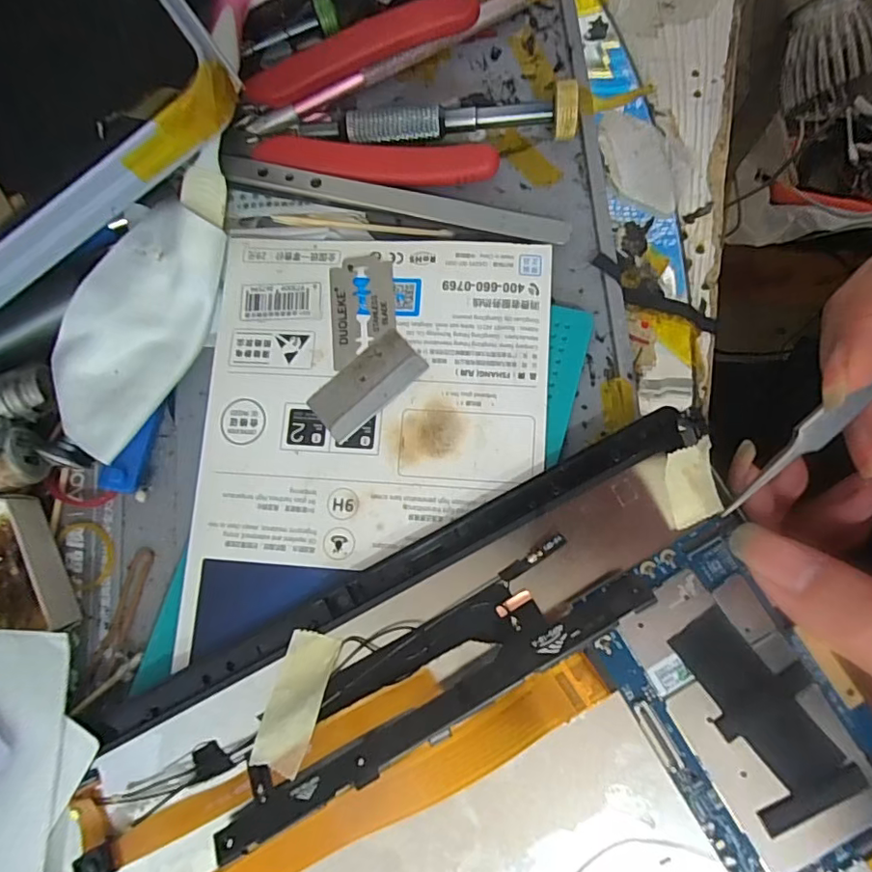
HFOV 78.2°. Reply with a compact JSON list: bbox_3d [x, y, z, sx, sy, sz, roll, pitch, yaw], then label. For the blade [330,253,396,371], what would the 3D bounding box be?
[{"bbox_3d":[-0.025,-0.044,0.183,0.022,0.004,0.039,-5,79,5],"label":"blade"}]

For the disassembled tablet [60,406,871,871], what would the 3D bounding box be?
[{"bbox_3d":[0.007,0.114,0.148,0.227,0.014,0.154,-29,81,-1],"label":"disassembled tablet"}]

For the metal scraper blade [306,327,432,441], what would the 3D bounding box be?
[{"bbox_3d":[-0.023,-0.018,0.178,0.039,0.004,0.019,-40,79,-2],"label":"metal scraper blade"}]

